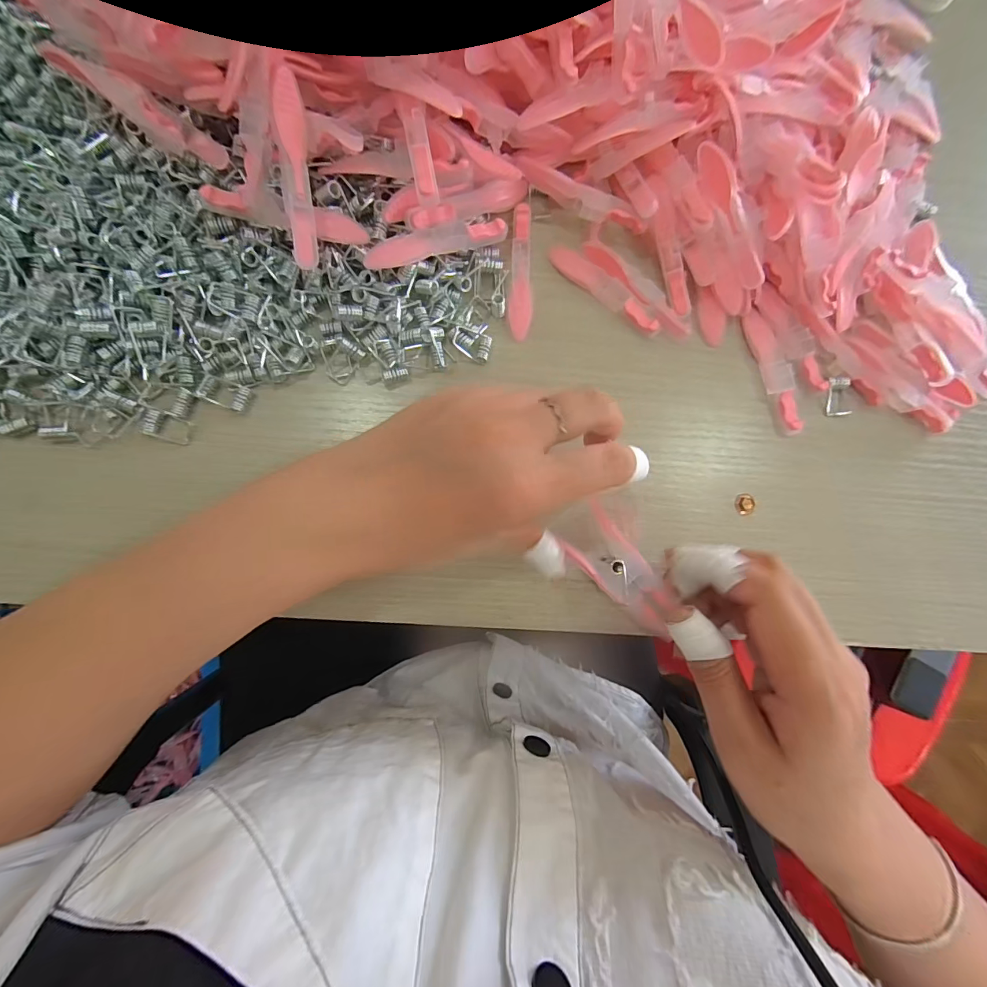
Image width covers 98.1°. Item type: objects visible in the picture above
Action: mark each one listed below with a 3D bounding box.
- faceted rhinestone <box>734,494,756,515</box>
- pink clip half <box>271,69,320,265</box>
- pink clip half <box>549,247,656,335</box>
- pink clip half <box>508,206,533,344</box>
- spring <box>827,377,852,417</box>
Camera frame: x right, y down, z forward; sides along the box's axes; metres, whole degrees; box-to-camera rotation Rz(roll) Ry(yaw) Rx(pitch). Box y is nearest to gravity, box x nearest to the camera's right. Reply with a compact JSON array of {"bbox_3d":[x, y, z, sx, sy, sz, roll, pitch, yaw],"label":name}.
[{"bbox_3d":[0.144,0.006,0.244,0.011,0.005,0.012,1,84,-6],"label":"faceted rhinestone"},{"bbox_3d":[-0.092,-0.149,0.199,0.012,0.008,0.078,-3,105,-6],"label":"pink clip half"},{"bbox_3d":[0.065,-0.118,0.249,0.074,0.007,0.015,39,82,-1],"label":"pink clip half"},{"bbox_3d":[0.016,-0.128,0.244,0.013,0.010,0.078,1,84,-6],"label":"pink clip half"},{"bbox_3d":[0.205,-0.058,0.254,0.016,0.008,0.022,-8,85,-6],"label":"spring"}]

